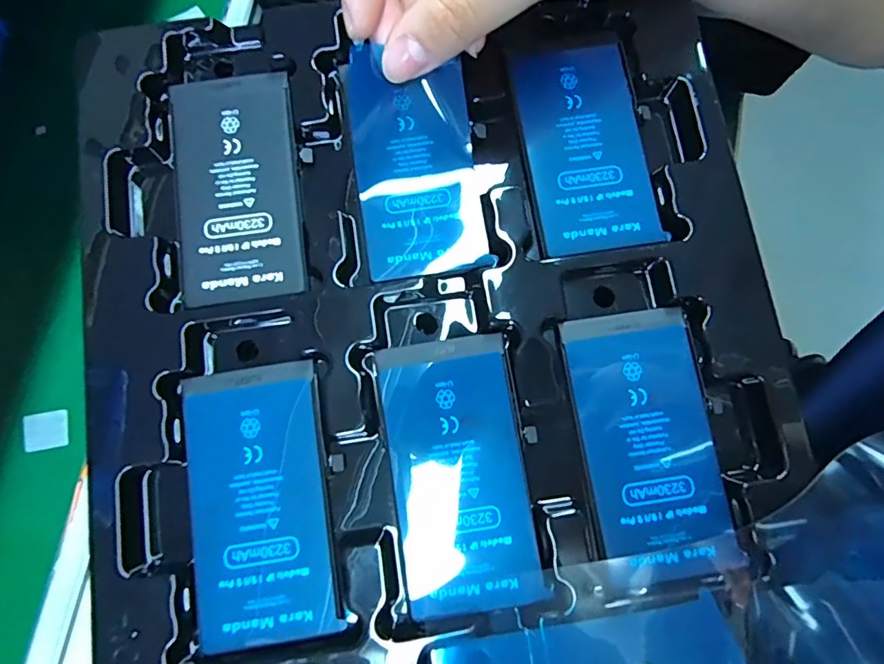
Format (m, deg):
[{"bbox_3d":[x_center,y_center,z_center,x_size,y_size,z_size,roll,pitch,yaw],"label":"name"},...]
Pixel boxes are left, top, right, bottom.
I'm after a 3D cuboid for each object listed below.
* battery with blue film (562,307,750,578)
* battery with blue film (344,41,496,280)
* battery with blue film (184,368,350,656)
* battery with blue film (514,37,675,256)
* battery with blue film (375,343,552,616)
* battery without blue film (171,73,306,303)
[{"bbox_3d":[0.068,0.035,0.169,0.043,0.004,0.083,-7,79,0],"label":"battery with blue film"},{"bbox_3d":[-0.010,-0.064,0.187,0.042,0.004,0.089,-9,79,-1],"label":"battery with blue film"},{"bbox_3d":[-0.059,0.054,0.164,0.043,0.004,0.083,-9,79,-1],"label":"battery with blue film"},{"bbox_3d":[0.052,-0.070,0.188,0.042,0.004,0.083,-8,79,-1],"label":"battery with blue film"},{"bbox_3d":[0.005,0.045,0.167,0.043,0.004,0.084,-9,79,-1],"label":"battery with blue film"},{"bbox_3d":[-0.073,-0.053,0.183,0.044,0.004,0.084,-8,79,0],"label":"battery without blue film"}]

